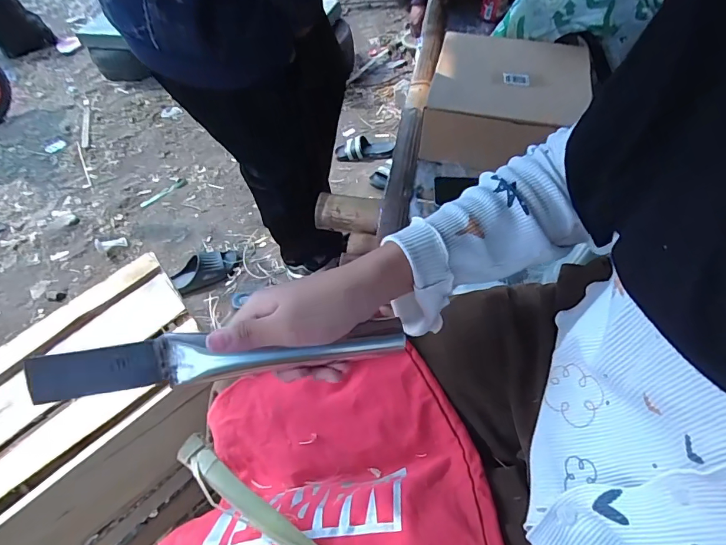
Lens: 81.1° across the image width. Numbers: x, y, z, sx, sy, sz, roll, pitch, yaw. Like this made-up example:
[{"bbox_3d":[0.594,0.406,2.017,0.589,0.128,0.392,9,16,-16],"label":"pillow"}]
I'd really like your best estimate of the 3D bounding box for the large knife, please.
[{"bbox_3d":[-0.101,0.059,0.319,0.265,0.011,0.037,-8,90,-8],"label":"large knife"}]

